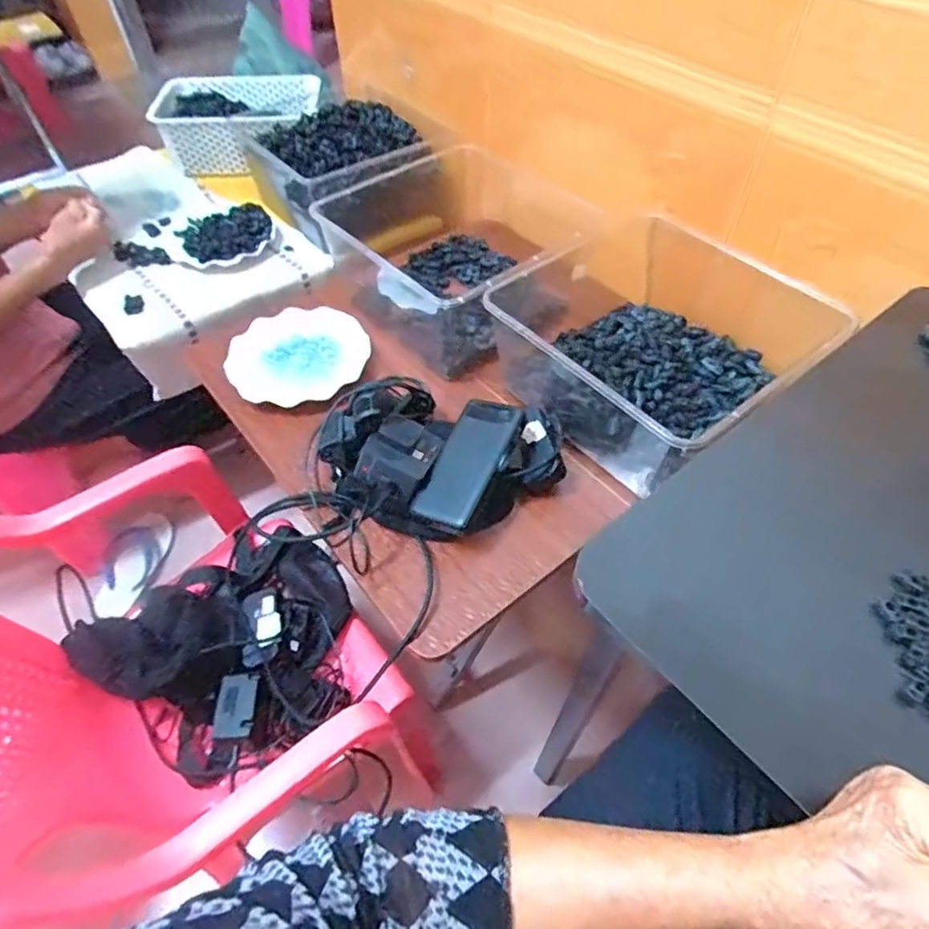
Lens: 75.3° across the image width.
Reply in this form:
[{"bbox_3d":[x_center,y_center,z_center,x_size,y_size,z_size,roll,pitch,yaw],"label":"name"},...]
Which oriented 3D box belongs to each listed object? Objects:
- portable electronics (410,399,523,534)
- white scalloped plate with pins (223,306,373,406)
[{"bbox_3d":[0.004,-0.003,0.645,0.067,0.016,0.155,18,65,26],"label":"portable electronics"},{"bbox_3d":[-0.230,-0.158,0.820,0.184,0.027,0.155,-21,64,-19],"label":"white scalloped plate with pins"}]

